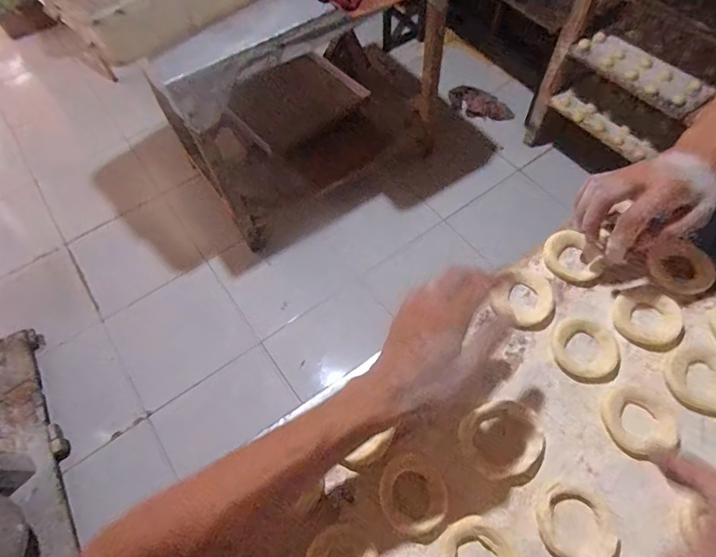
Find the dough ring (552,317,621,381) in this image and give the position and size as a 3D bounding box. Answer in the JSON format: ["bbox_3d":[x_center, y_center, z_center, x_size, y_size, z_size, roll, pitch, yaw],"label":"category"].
[{"bbox_3d":[0.226,0.069,0.435,0.057,0.010,0.056,-1,61,2],"label":"dough ring"}]

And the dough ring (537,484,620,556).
[{"bbox_3d":[0.183,0.205,0.366,0.058,0.012,0.058,-1,61,2],"label":"dough ring"}]

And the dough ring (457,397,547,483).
[{"bbox_3d":[0.131,0.144,0.403,0.074,0.008,0.065,-36,65,-16],"label":"dough ring"}]

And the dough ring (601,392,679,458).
[{"bbox_3d":[0.258,0.131,0.404,0.053,0.007,0.056,-1,61,2],"label":"dough ring"}]

